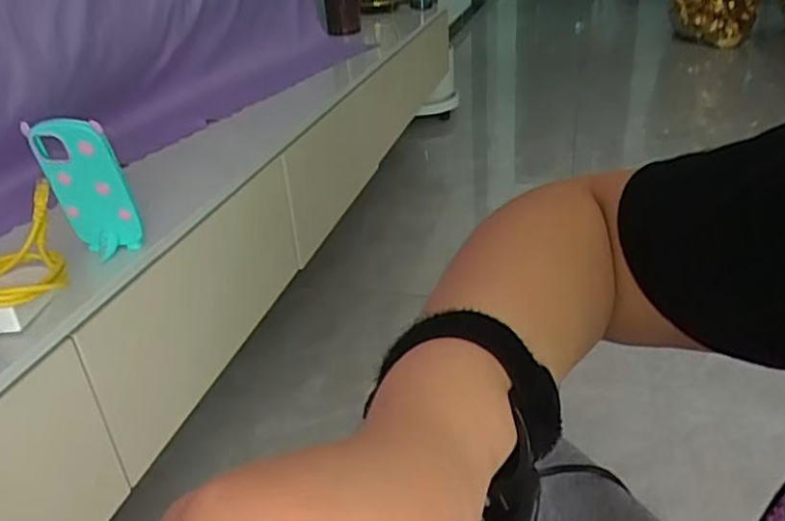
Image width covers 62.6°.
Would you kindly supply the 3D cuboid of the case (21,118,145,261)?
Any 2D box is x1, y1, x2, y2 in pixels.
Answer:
[{"bbox_3d":[-0.322,-0.076,0.696,0.082,0.169,0.009,-8,41,5],"label":"case"}]

